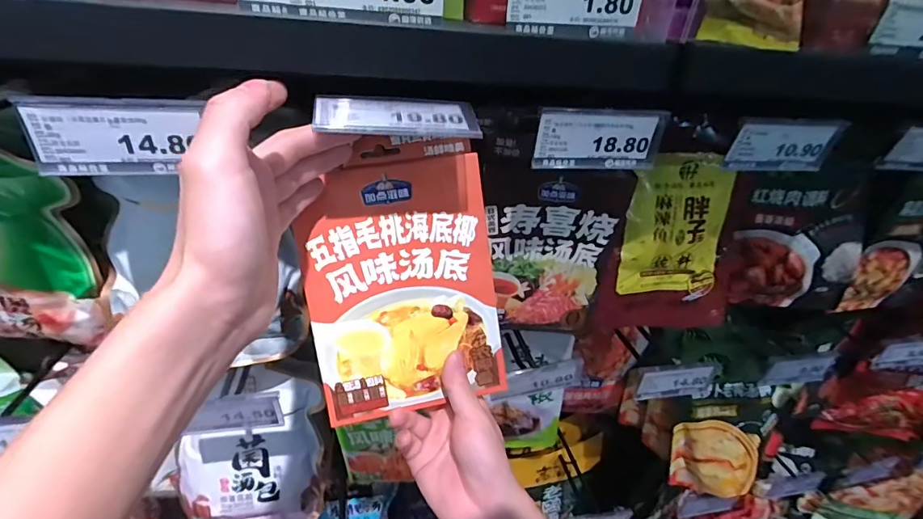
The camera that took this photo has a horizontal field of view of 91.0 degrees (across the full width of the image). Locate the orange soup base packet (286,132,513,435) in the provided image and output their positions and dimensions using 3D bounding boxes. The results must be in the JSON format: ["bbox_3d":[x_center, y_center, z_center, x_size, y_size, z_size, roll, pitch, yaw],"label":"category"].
[{"bbox_3d":[-0.046,0.012,0.348,0.138,0.202,0.019,-9,9,-9],"label":"orange soup base packet"}]

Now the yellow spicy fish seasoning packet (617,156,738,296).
[{"bbox_3d":[0.244,-0.037,0.512,0.127,0.160,0.010,-6,23,-10],"label":"yellow spicy fish seasoning packet"}]

